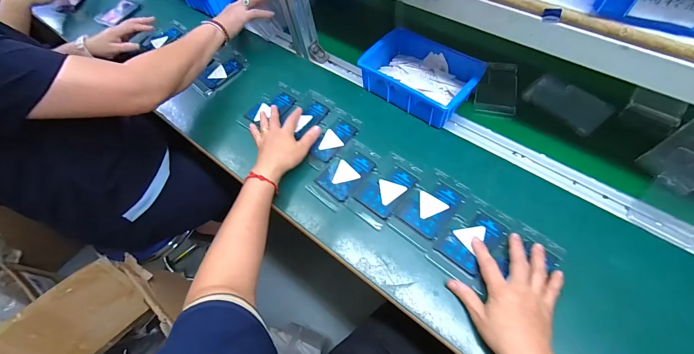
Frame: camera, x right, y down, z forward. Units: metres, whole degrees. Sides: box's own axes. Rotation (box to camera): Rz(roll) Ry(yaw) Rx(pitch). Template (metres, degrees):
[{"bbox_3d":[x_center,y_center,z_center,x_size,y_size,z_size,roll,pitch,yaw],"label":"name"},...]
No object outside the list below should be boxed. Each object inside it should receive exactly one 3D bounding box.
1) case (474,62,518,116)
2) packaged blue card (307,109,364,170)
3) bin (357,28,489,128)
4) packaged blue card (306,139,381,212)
[{"bbox_3d":[0.285,-0.170,0.575,0.072,0.019,0.121,9,62,12],"label":"case"},{"bbox_3d":[-0.023,-0.070,0.562,0.064,0.006,0.130,21,65,17],"label":"packaged blue card"},{"bbox_3d":[0.139,-0.193,0.570,0.200,0.062,0.141,35,75,22],"label":"bin"},{"bbox_3d":[-0.002,-0.004,0.524,0.073,0.006,0.126,38,75,22],"label":"packaged blue card"}]

